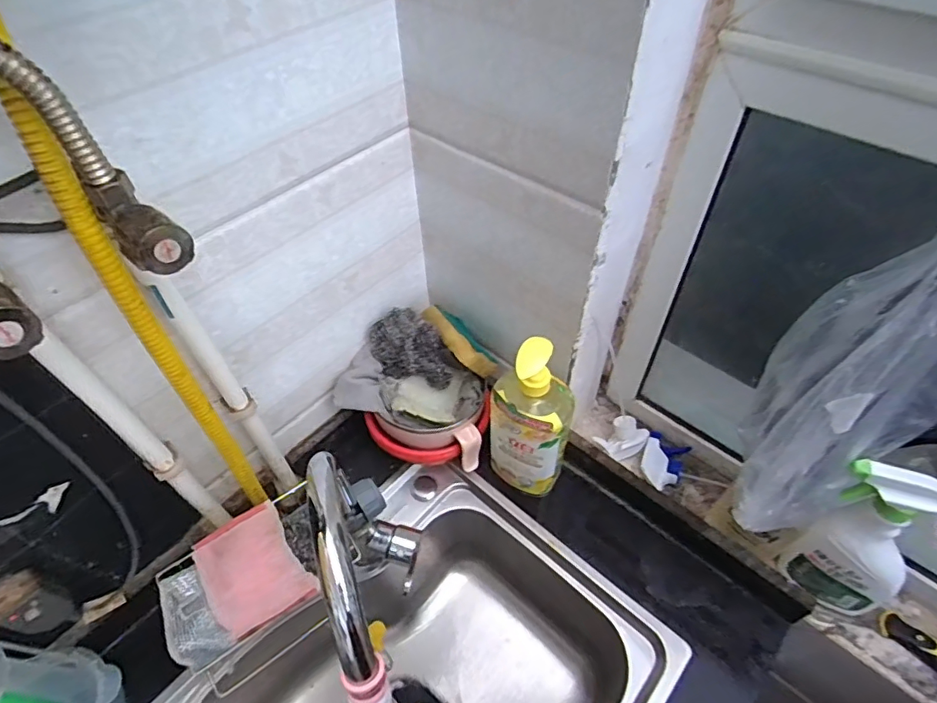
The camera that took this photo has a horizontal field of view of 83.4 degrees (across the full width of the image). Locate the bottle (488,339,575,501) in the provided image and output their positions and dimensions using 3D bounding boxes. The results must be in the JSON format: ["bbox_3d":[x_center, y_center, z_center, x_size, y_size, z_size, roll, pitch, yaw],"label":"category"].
[{"bbox_3d":[0.076,0.088,0.641,0.097,0.257,0.069,7,51,8],"label":"bottle"}]

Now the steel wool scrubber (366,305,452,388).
[{"bbox_3d":[-0.079,-0.001,0.716,0.112,0.100,0.054,6,51,7],"label":"steel wool scrubber"}]

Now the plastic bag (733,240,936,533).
[{"bbox_3d":[0.349,0.030,0.472,0.134,0.323,0.145,1,51,3],"label":"plastic bag"}]

